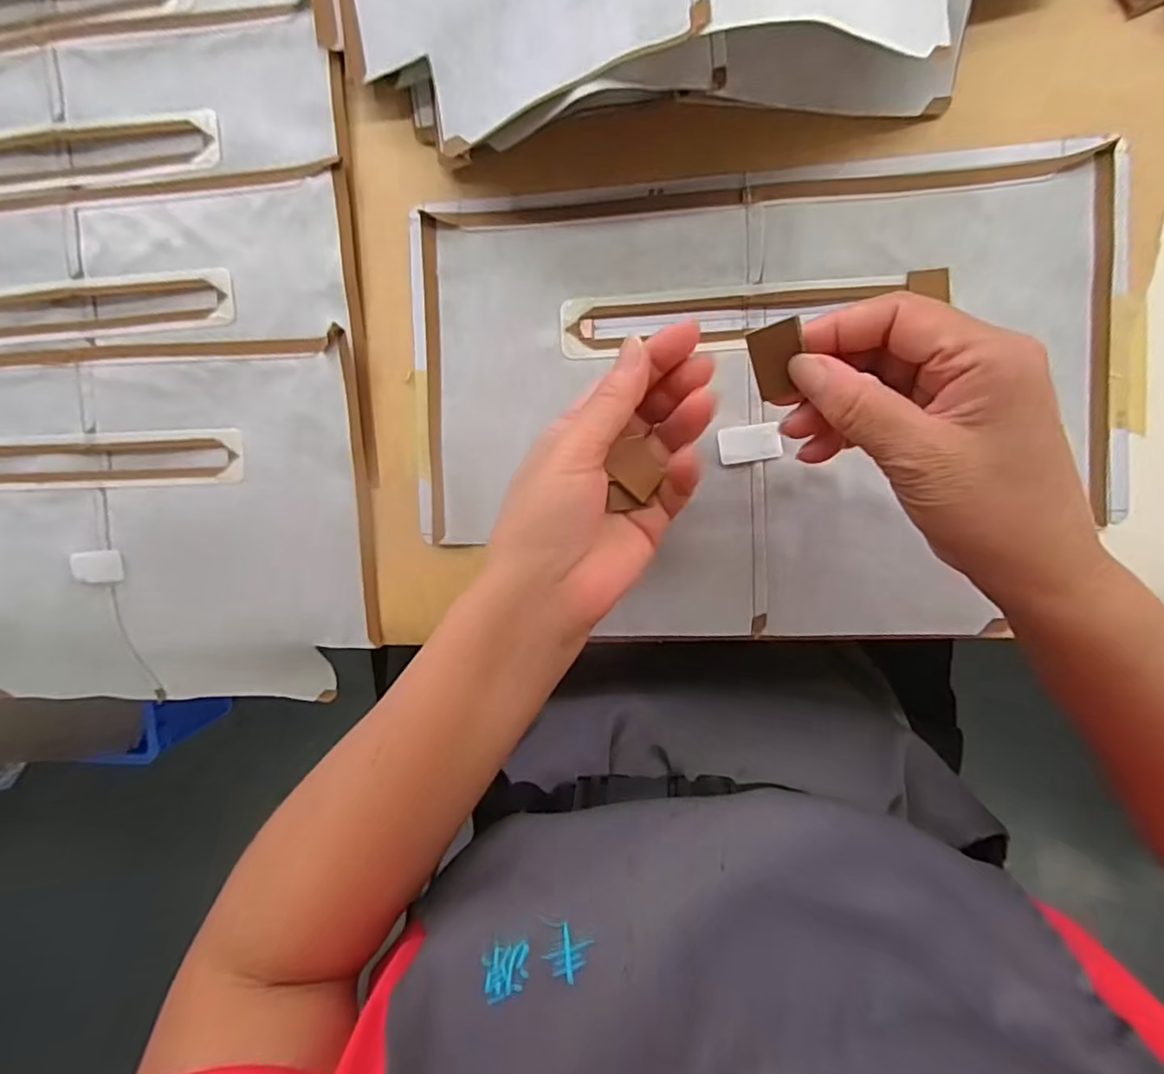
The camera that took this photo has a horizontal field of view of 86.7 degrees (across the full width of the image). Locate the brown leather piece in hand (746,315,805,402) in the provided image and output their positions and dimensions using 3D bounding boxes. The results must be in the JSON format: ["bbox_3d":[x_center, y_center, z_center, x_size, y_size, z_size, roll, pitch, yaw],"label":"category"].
[{"bbox_3d":[0.081,-0.072,0.252,0.020,0.004,0.031,-15,119,17],"label":"brown leather piece in hand"}]

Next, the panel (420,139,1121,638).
[{"bbox_3d":[0.089,-0.066,0.331,0.355,0.010,0.241,-2,96,7],"label":"panel"}]

